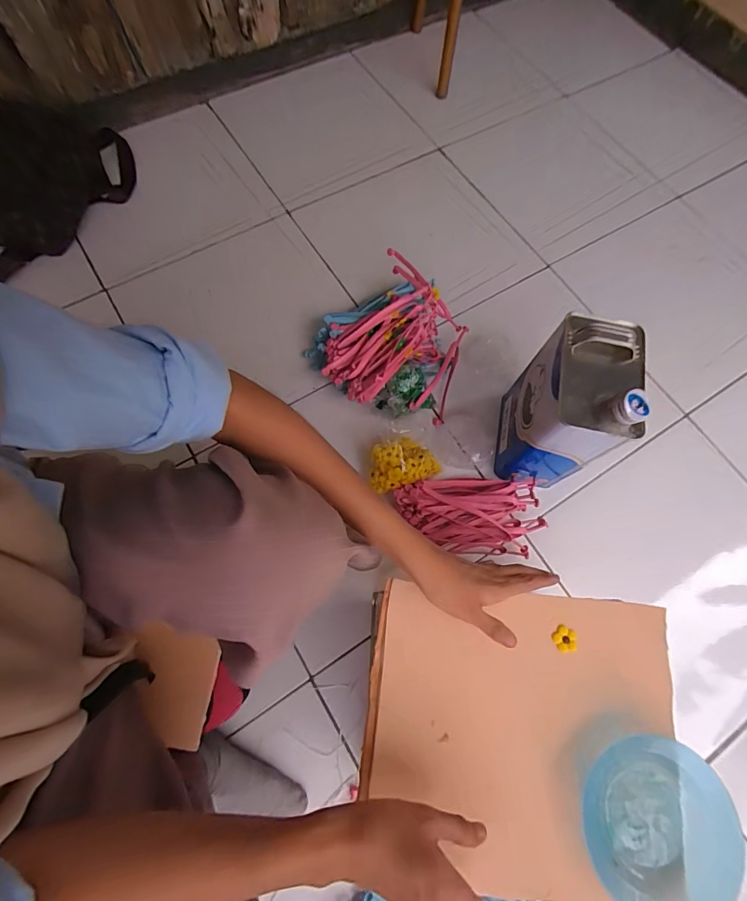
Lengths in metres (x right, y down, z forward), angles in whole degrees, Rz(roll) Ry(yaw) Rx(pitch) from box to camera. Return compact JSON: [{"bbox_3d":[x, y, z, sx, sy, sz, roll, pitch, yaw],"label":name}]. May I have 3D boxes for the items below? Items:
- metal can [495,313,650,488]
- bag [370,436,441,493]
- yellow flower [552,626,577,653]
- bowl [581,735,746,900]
[{"bbox_3d":[0.275,-0.058,0.608,0.110,0.250,0.162,12,71,1],"label":"metal can"},{"bbox_3d":[0.048,0.020,0.679,0.118,0.032,0.076,-17,70,-12],"label":"bag"},{"bbox_3d":[0.189,0.187,0.410,0.024,0.007,0.024,1,71,-3],"label":"yellow flower"},{"bbox_3d":[0.239,0.317,0.348,0.115,0.036,0.127,19,71,3],"label":"bowl"}]

